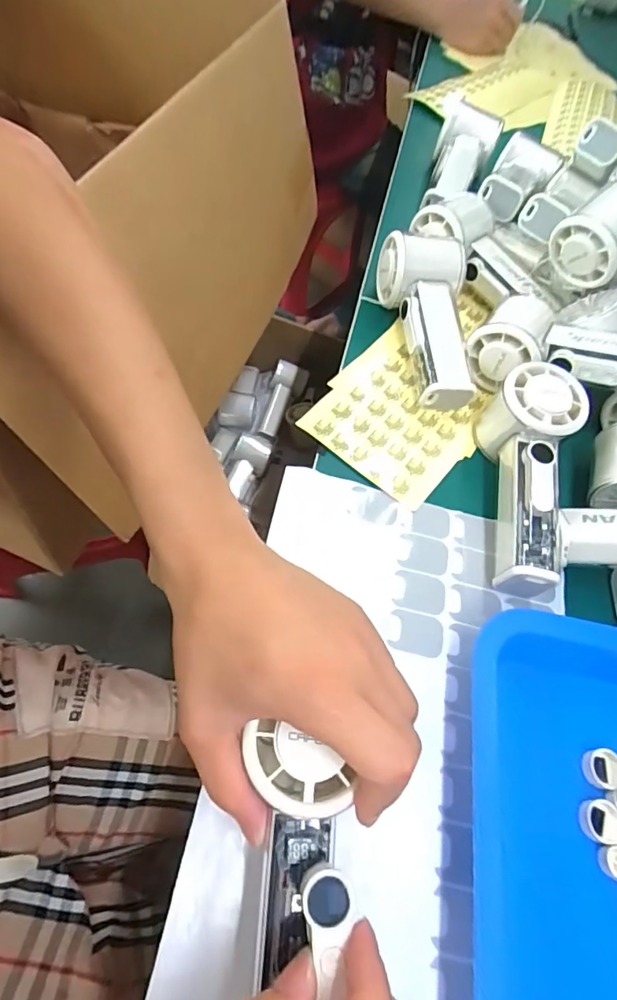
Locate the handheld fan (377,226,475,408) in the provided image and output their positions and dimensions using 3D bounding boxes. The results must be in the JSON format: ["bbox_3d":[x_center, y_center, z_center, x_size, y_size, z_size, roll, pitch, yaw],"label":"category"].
[{"bbox_3d":[0.100,-0.141,0.409,0.069,0.053,0.148,-7,75,-8],"label":"handheld fan"}]

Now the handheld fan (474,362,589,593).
[{"bbox_3d":[0.149,-0.014,0.344,0.056,0.062,0.153,10,71,2],"label":"handheld fan"}]

